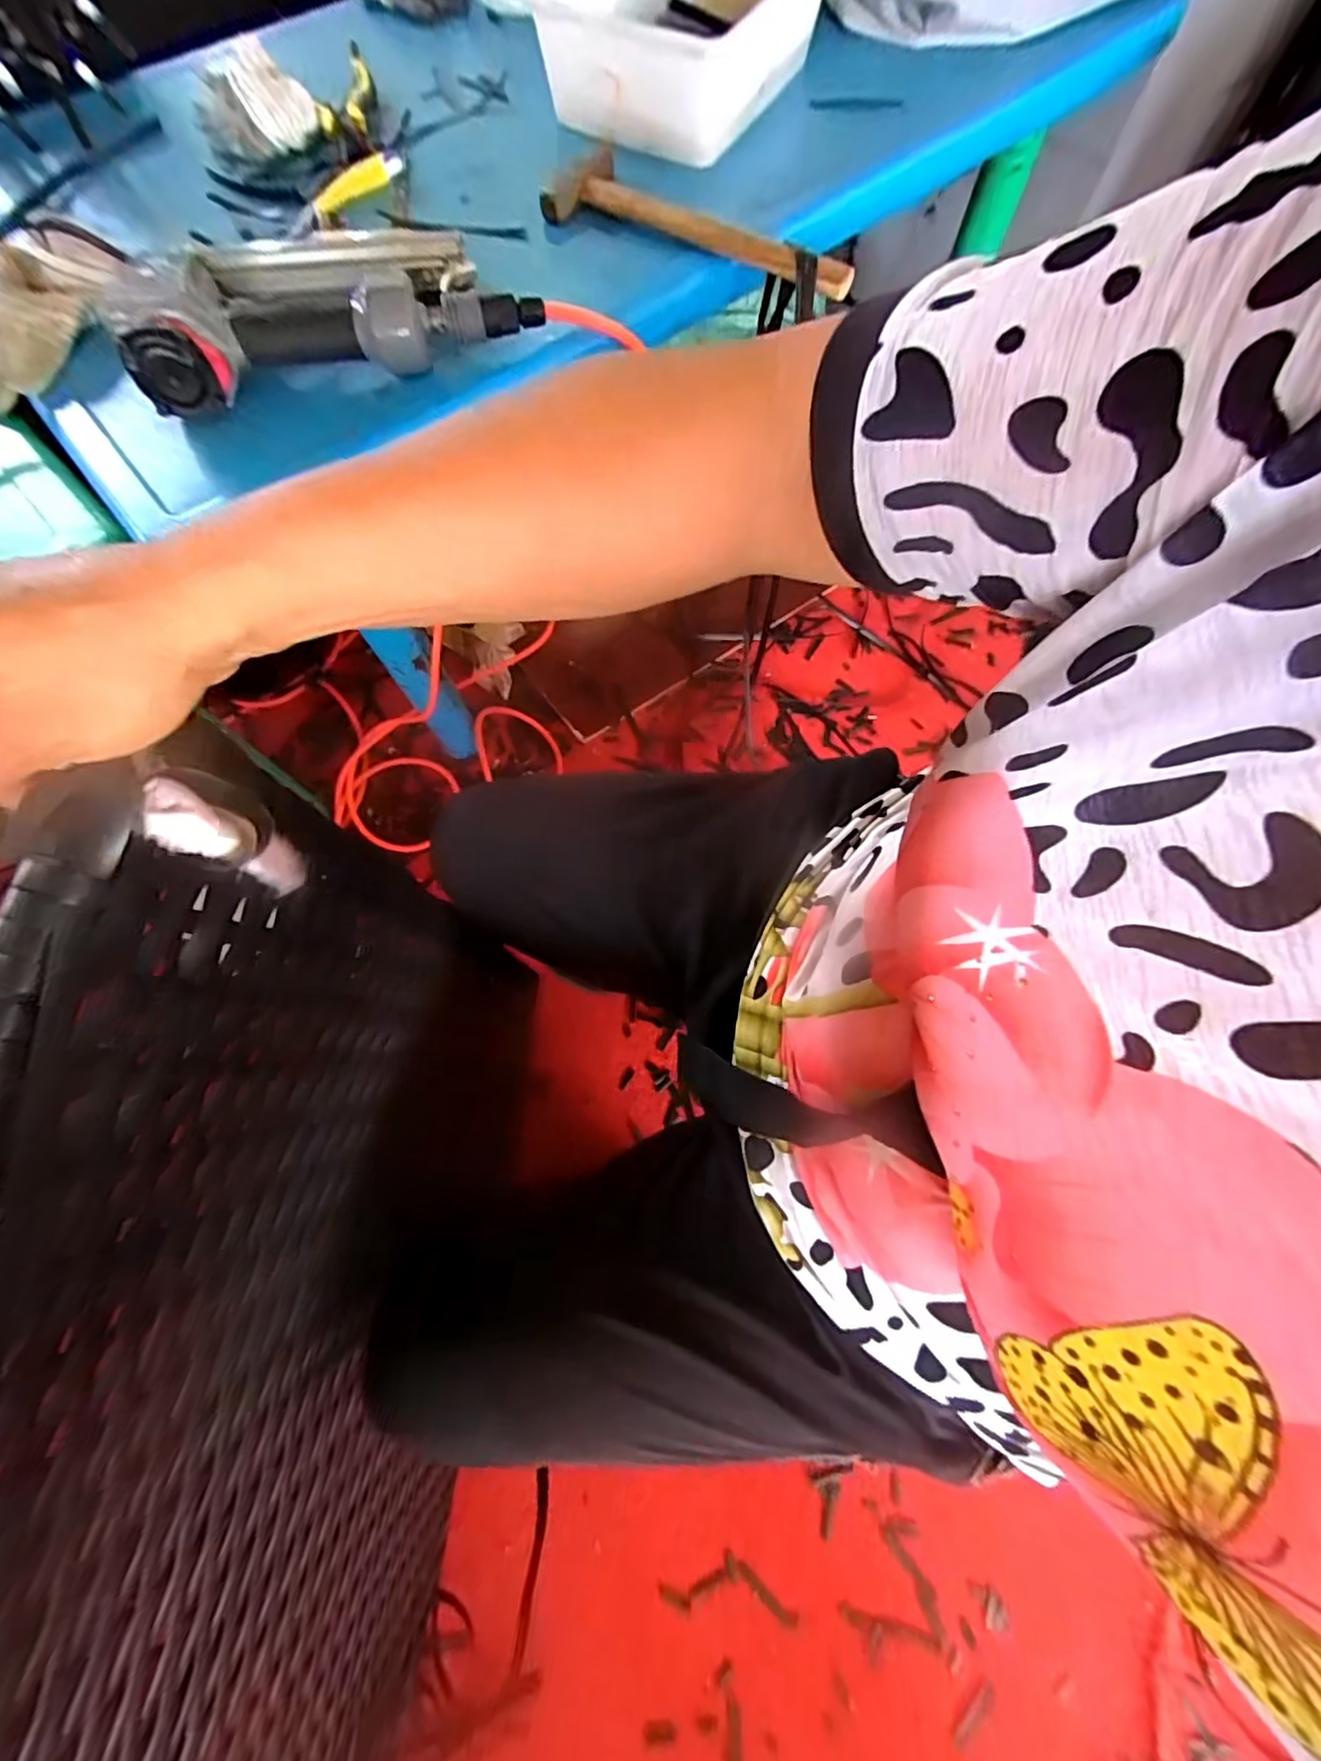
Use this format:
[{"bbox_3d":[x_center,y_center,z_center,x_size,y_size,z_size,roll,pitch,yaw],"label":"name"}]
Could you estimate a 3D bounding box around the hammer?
[{"bbox_3d":[0.040,-0.552,0.498,0.270,0.026,0.081,24,72,9],"label":"hammer"}]

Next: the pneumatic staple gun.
[{"bbox_3d":[-0.246,-0.436,0.438,0.270,0.053,0.144,-21,71,-7],"label":"pneumatic staple gun"}]

